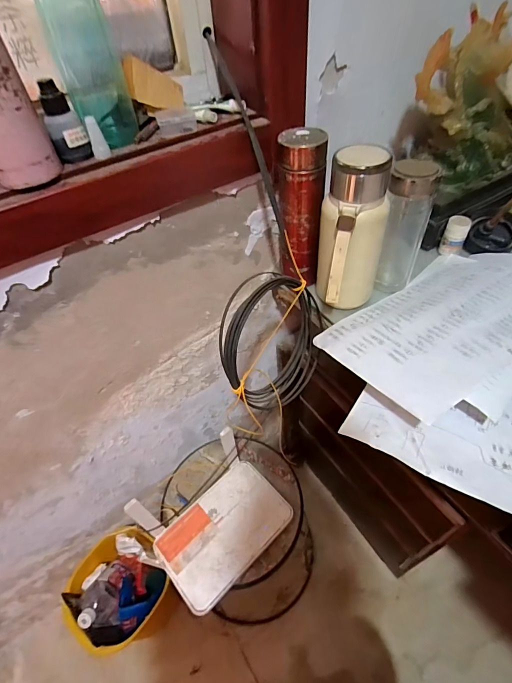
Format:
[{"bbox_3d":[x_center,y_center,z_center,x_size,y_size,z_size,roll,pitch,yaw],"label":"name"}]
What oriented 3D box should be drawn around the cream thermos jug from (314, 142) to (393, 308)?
[{"bbox_3d":[0.126,-0.133,0.479,0.086,0.207,0.104,13,47,17],"label":"cream thermos jug"}]

